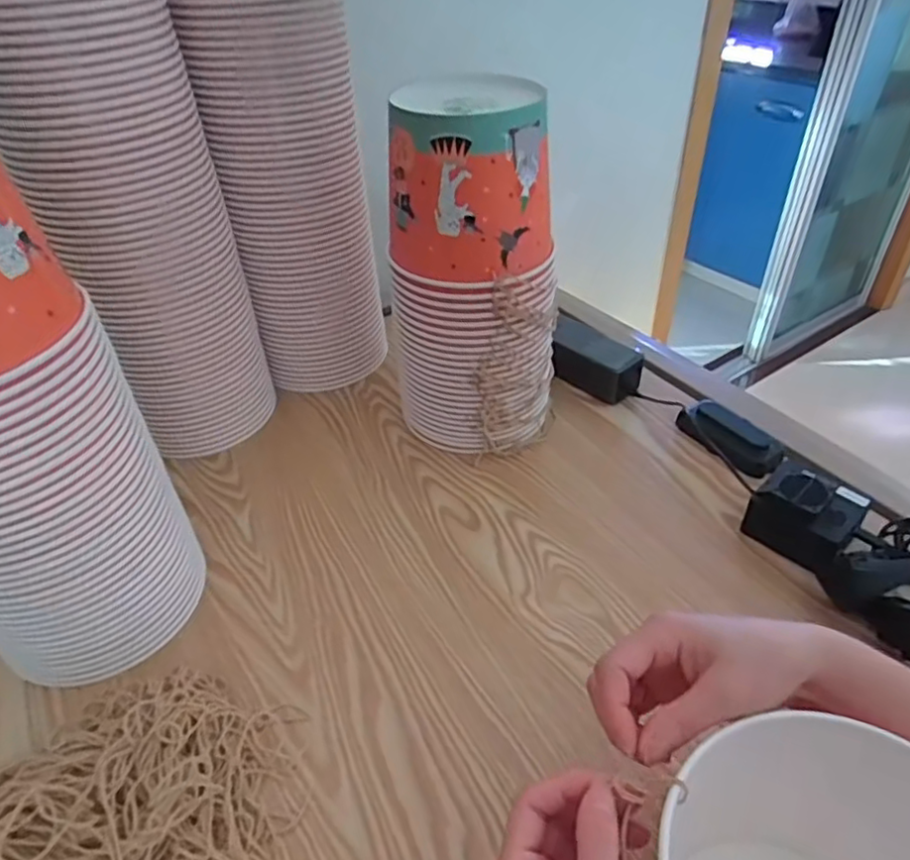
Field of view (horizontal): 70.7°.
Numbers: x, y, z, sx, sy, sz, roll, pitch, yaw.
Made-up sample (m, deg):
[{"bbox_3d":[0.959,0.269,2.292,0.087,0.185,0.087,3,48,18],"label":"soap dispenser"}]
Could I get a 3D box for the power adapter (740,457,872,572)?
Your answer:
[{"bbox_3d":[0.304,0.075,0.557,0.077,0.059,0.075,-31,48,-29],"label":"power adapter"}]

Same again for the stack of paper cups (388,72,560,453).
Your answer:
[{"bbox_3d":[0.024,-0.135,0.614,0.140,0.327,0.125,18,45,23],"label":"stack of paper cups"}]

